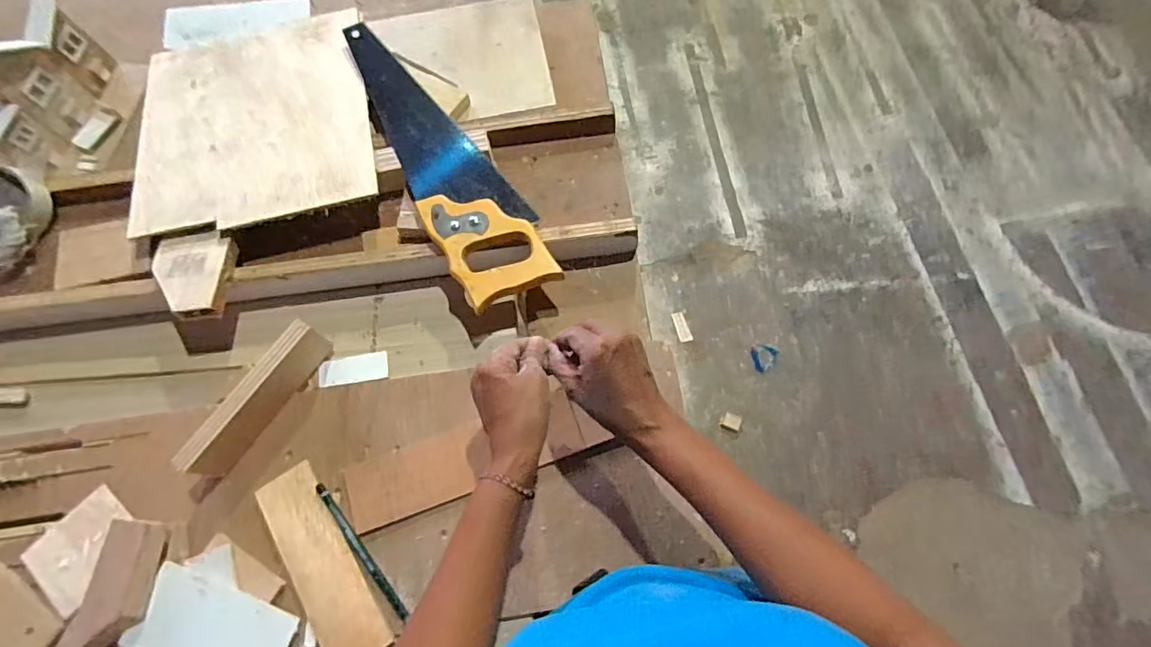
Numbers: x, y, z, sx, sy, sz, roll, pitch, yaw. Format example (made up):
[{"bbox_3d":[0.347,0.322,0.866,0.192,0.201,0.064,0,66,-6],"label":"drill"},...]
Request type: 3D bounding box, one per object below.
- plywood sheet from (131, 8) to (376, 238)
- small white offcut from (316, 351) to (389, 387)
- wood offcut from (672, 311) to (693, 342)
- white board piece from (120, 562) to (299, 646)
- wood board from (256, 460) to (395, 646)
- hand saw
[{"bbox_3d":[-0.355,-0.229,0.593,0.244,0.010,0.279,-14,66,-2],"label":"plywood sheet"},{"bbox_3d":[-0.220,0.045,0.527,0.068,0.004,0.030,-10,69,-2],"label":"small white offcut"},{"bbox_3d":[0.271,0.009,1.354,0.035,0.004,0.081,-13,70,-4],"label":"wood offcut"},{"bbox_3d":[-0.293,0.249,0.432,0.116,0.005,0.065,21,66,0],"label":"white board piece"},{"bbox_3d":[-0.215,0.204,0.453,0.052,0.006,0.174,-33,72,-11],"label":"wood board"},{"bbox_3d":[-0.148,-0.186,0.570,0.096,0.015,0.380,-29,71,-9],"label":"hand saw"}]

